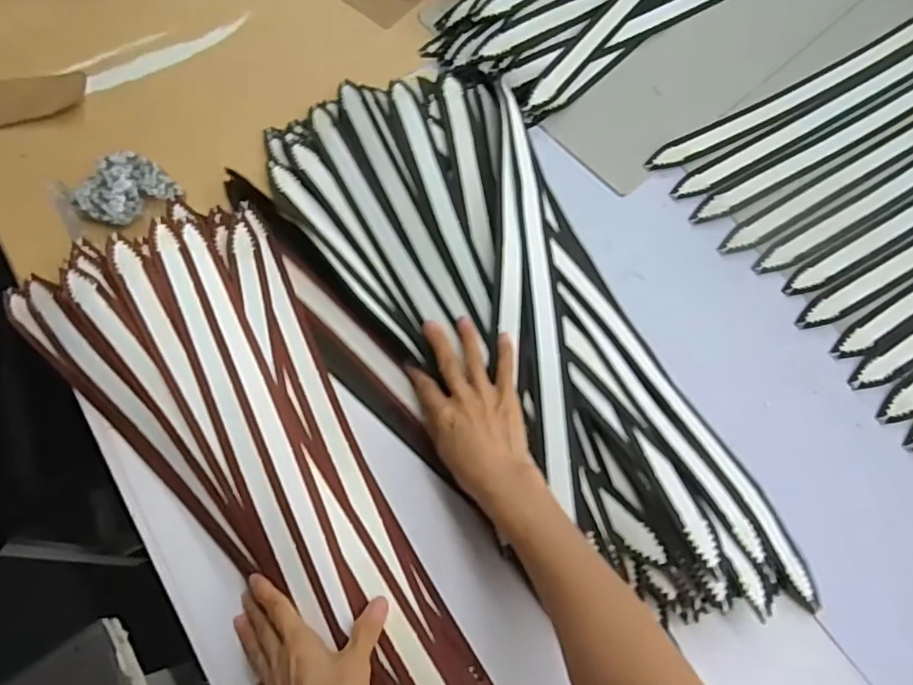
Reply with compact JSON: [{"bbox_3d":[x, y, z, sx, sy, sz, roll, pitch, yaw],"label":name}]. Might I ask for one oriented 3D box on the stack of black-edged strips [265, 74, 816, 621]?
[{"bbox_3d":[0.066,-0.033,0.594,0.265,0.059,0.676,-34,71,-16],"label":"stack of black-edged strips"}]

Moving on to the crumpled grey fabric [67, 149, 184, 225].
[{"bbox_3d":[-0.352,-0.160,0.626,0.091,0.042,0.056,-40,73,-17],"label":"crumpled grey fabric"}]

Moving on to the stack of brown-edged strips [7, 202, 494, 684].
[{"bbox_3d":[-0.161,0.126,0.519,0.229,0.056,0.622,-34,70,-16],"label":"stack of brown-edged strips"}]

